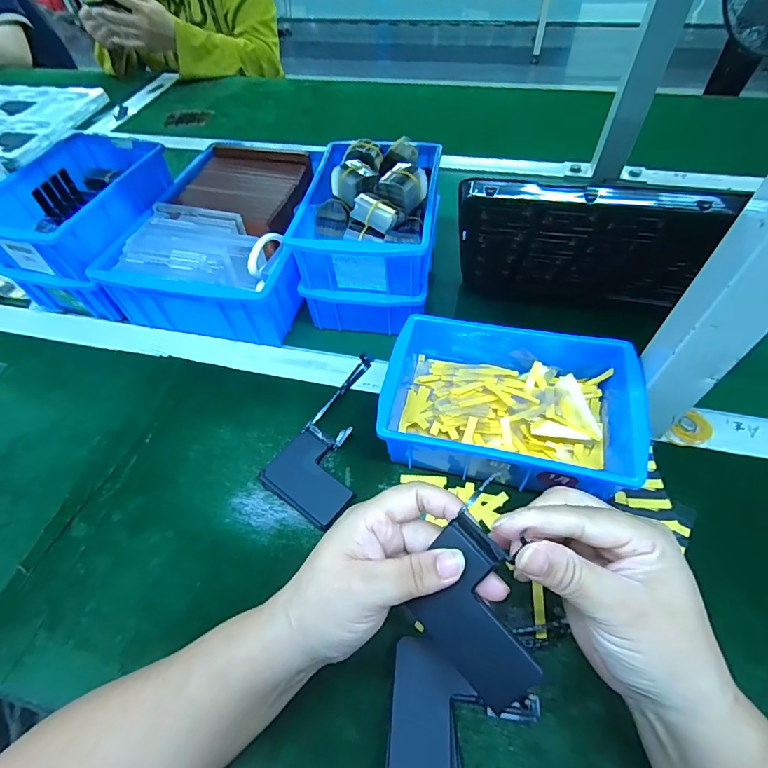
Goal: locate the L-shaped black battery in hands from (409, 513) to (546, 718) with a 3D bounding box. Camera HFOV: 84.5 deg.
[{"bbox_3d":[0.049,0.116,0.217,0.074,0.005,0.063,41,100,25],"label":"L-shaped black battery in hands"}]

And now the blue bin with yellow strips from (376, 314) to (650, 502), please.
[{"bbox_3d":[0.108,0.012,0.376,0.202,0.065,0.157,13,55,13],"label":"blue bin with yellow strips"}]

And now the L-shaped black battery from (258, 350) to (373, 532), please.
[{"bbox_3d":[-0.034,0.043,0.396,0.075,0.019,0.170,25,59,20],"label":"L-shaped black battery"}]

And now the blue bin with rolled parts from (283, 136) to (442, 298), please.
[{"bbox_3d":[-0.013,-0.182,0.456,0.134,0.085,0.188,5,55,7],"label":"blue bin with rolled parts"}]

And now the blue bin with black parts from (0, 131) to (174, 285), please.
[{"bbox_3d":[-0.347,-0.211,0.497,0.146,0.067,0.203,14,56,13],"label":"blue bin with black parts"}]

